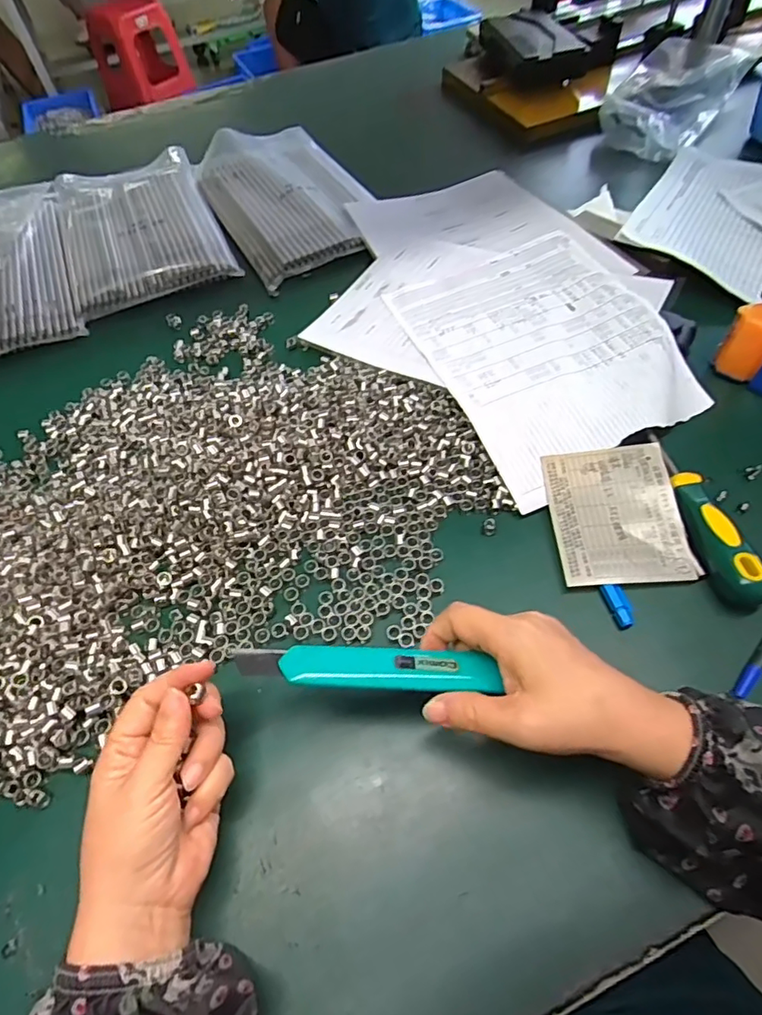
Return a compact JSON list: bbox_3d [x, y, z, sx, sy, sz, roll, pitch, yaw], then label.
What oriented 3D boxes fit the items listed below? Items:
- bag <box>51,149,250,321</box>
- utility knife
[{"bbox_3d":[-0.311,-0.364,0.689,0.183,0.017,0.320,-22,58,-9],"label":"bag"},{"bbox_3d":[-0.008,0.087,0.295,0.139,0.011,0.023,4,57,-2],"label":"utility knife"}]

